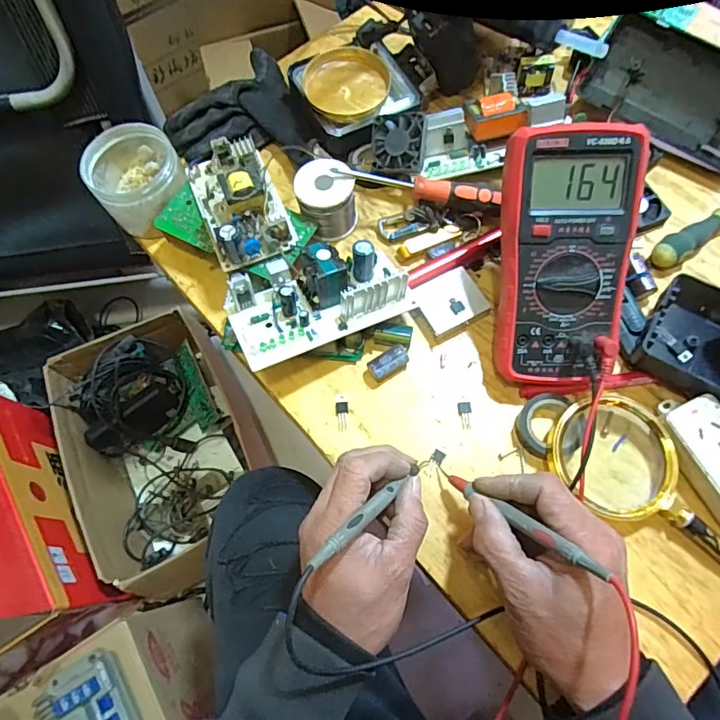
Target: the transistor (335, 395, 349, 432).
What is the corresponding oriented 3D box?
[{"bbox_3d":[-0.015,0.044,0.406,0.011,0.004,0.030,0,68,3],"label":"transistor"}]

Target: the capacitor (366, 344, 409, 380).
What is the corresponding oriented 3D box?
[{"bbox_3d":[0.025,0.003,0.408,0.034,0.014,0.018,-27,69,-8],"label":"capacitor"}]

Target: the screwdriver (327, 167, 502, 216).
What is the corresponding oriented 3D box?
[{"bbox_3d":[0.052,-0.150,0.436,0.146,0.027,0.016,7,69,6],"label":"screwdriver"}]

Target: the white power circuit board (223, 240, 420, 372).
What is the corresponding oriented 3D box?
[{"bbox_3d":[-0.034,-0.054,0.394,0.145,0.044,0.078,-24,69,-7],"label":"white power circuit board"}]

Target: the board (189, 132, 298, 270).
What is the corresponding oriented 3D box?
[{"bbox_3d":[-0.108,-0.143,0.430,0.068,0.035,0.120,-23,69,-6],"label":"board"}]

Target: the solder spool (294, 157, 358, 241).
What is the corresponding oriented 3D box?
[{"bbox_3d":[-0.030,-0.148,0.452,0.051,0.054,0.048,-1,68,2],"label":"solder spool"}]

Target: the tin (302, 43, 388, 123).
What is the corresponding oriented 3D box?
[{"bbox_3d":[-0.013,-0.273,0.486,0.082,0.014,0.086,-1,68,2],"label":"tin"}]

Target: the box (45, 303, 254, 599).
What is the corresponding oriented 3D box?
[{"bbox_3d":[-0.337,0.157,0.853,0.249,0.168,0.422,-27,69,-8],"label":"box"}]

